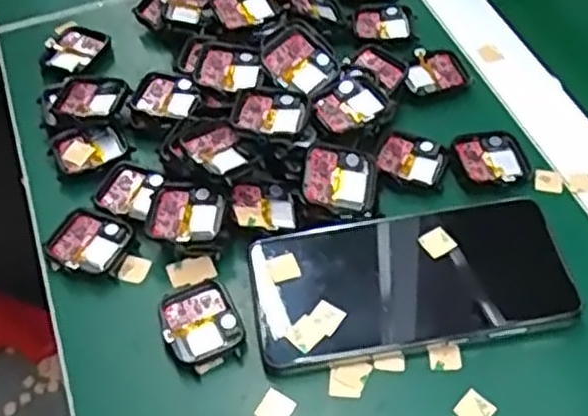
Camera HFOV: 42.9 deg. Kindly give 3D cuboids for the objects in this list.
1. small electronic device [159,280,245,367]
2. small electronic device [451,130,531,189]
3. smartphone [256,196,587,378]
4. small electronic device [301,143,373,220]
[{"bbox_3d":[-0.048,0.060,0.386,0.036,0.009,0.044,-21,56,-16],"label":"small electronic device"},{"bbox_3d":[0.117,-0.029,0.441,0.042,0.006,0.040,-16,54,-12],"label":"small electronic device"},{"bbox_3d":[0.060,0.037,0.393,0.159,0.016,0.078,-8,53,-6],"label":"smartphone"},{"bbox_3d":[0.025,-0.016,0.421,0.040,0.008,0.040,8,74,-12],"label":"small electronic device"}]

